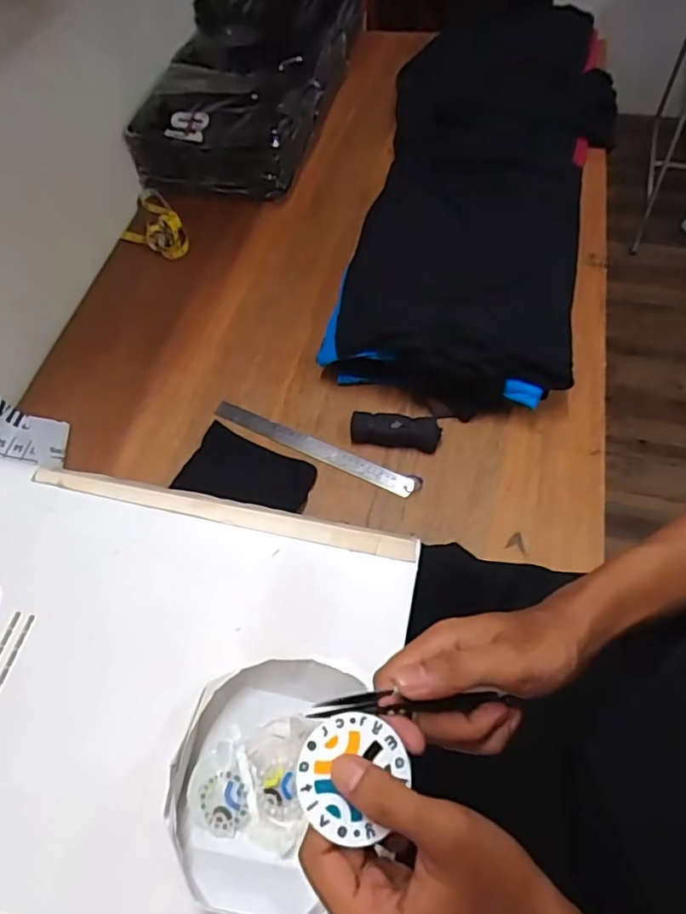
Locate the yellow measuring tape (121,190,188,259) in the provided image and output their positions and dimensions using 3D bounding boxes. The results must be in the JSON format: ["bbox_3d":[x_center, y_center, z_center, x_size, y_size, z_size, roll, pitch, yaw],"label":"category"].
[{"bbox_3d":[-0.368,-0.443,1.081,0.110,0.035,0.211,-30,61,-13],"label":"yellow measuring tape"}]

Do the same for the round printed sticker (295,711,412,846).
[{"bbox_3d":[0.006,0.161,0.291,0.058,0.004,0.055,6,62,-12],"label":"round printed sticker"}]

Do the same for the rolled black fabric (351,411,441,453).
[{"bbox_3d":[0.075,-0.040,0.819,0.125,0.036,0.040,7,59,9],"label":"rolled black fabric"}]

